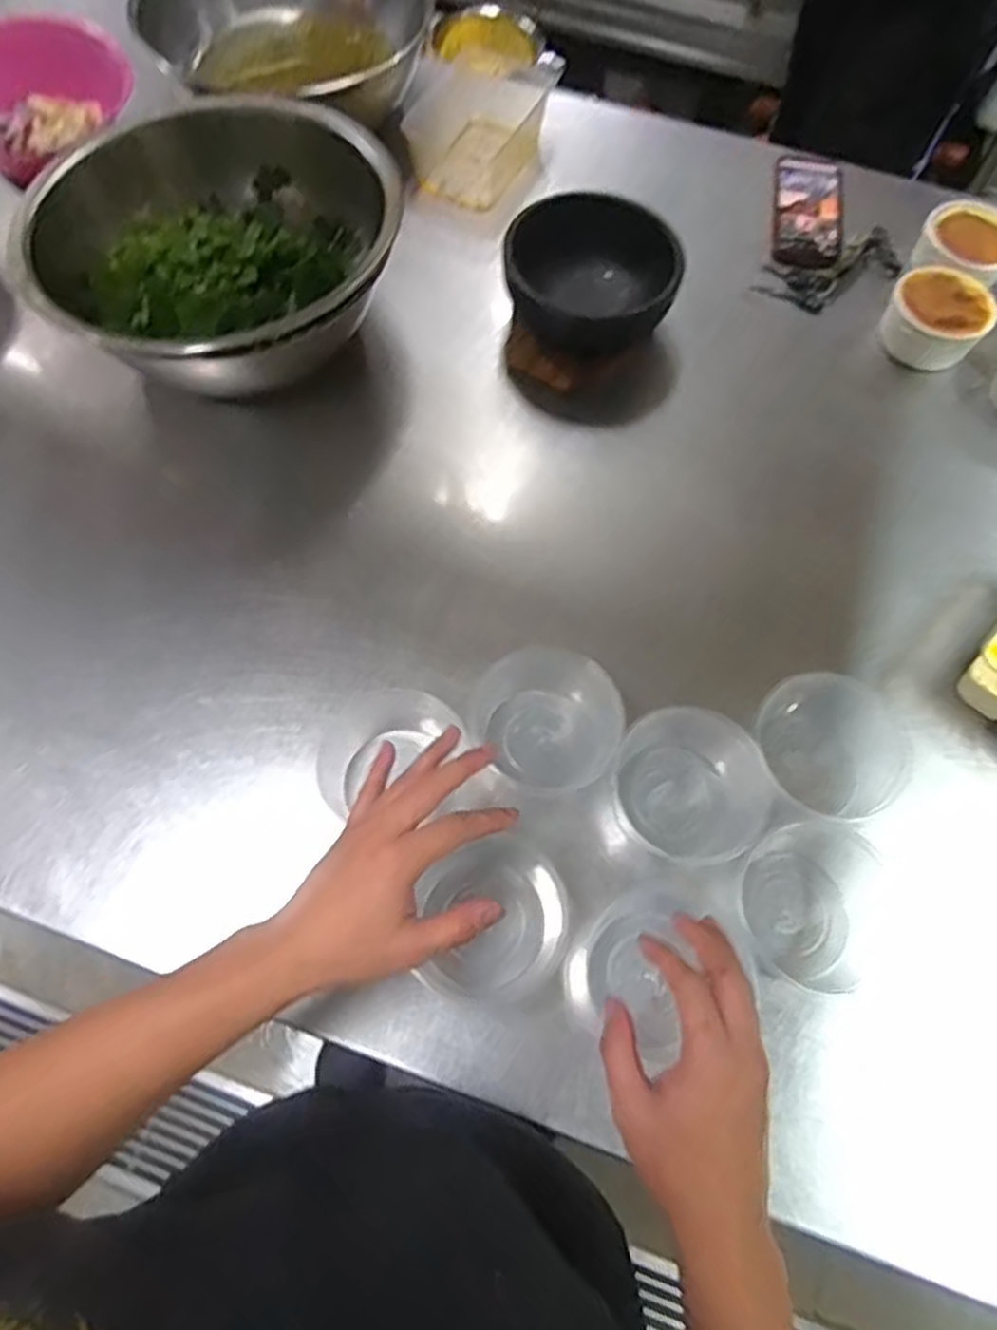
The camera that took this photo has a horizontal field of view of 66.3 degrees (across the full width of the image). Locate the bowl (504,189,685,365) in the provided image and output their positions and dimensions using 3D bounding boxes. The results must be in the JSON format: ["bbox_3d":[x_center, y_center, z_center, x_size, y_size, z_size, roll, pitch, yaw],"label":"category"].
[{"bbox_3d":[0.092,-0.384,0.781,0.167,0.099,0.159,1,66,-3],"label":"bowl"}]

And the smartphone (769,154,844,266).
[{"bbox_3d":[0.359,-0.529,0.888,0.076,0.009,0.163,8,71,1],"label":"smartphone"}]

